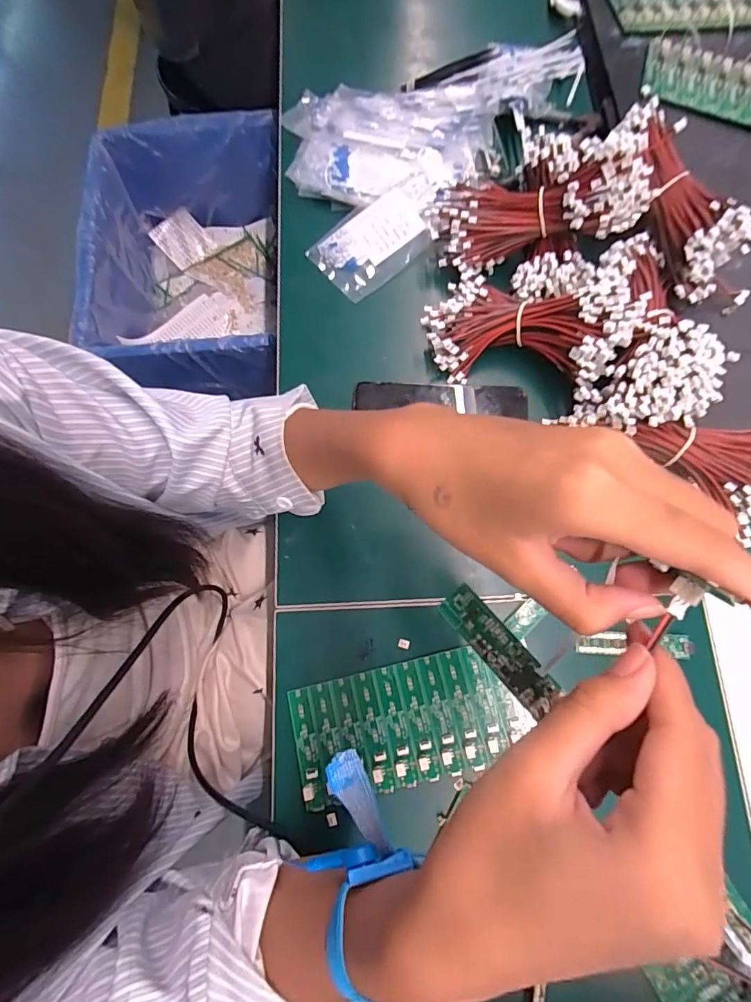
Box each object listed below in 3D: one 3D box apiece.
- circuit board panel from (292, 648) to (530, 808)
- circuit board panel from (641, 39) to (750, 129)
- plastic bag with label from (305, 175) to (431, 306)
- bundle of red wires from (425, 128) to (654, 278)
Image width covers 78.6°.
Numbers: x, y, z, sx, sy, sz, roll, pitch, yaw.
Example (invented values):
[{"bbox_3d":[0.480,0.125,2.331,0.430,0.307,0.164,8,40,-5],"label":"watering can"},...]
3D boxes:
[{"bbox_3d":[0.024,0.169,0.352,0.170,0.013,0.083,-13,76,-2],"label":"circuit board panel"},{"bbox_3d":[0.375,-0.419,0.468,0.199,0.013,0.087,18,77,6],"label":"circuit board panel"},{"bbox_3d":[0.002,-0.268,0.462,0.129,0.028,0.081,-42,79,-9],"label":"plastic bag with label"},{"bbox_3d":[0.142,-0.258,0.411,0.186,0.072,0.070,-2,74,25],"label":"bundle of red wires"}]

